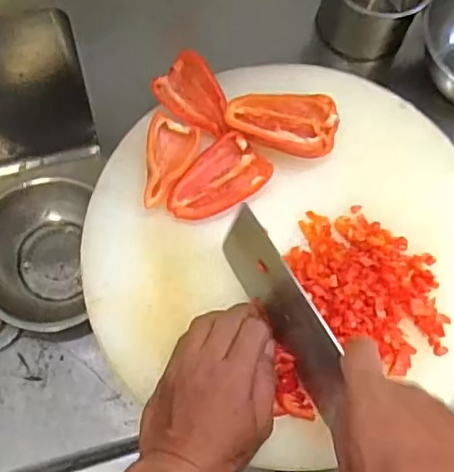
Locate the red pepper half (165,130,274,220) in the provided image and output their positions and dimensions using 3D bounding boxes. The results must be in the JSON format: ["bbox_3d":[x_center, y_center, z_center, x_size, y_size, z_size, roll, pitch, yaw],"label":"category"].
[{"bbox_3d":[-0.008,-0.048,0.520,0.090,0.024,0.056,-39,77,-13],"label":"red pepper half"}]

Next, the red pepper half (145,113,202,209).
[{"bbox_3d":[-0.056,-0.065,0.515,0.042,0.024,0.079,21,72,5],"label":"red pepper half"}]

